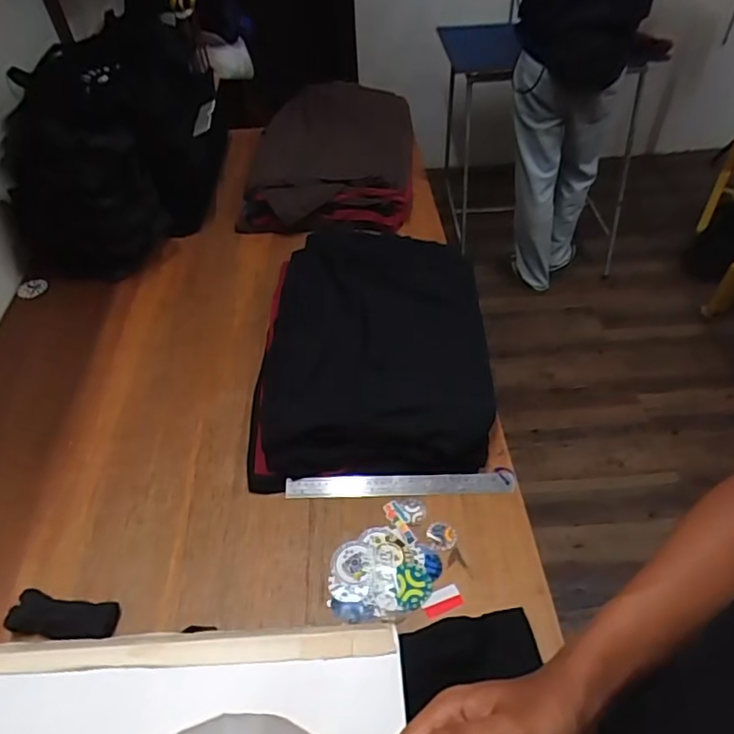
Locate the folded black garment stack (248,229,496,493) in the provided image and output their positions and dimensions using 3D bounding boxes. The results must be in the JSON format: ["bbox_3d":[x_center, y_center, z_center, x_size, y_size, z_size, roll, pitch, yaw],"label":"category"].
[{"bbox_3d":[0.013,-0.057,0.983,0.371,0.090,0.563,1,47,1],"label":"folded black garment stack"}]

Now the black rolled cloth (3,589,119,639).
[{"bbox_3d":[-0.368,0.300,0.685,0.126,0.021,0.050,5,47,5],"label":"black rolled cloth"}]

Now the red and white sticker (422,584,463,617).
[{"bbox_3d":[0.093,0.292,0.709,0.050,0.004,0.027,-18,62,-15],"label":"red and white sticker"}]

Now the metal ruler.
[{"bbox_3d":[0.048,0.169,0.813,0.321,0.009,0.029,-1,74,-1],"label":"metal ruler"}]

